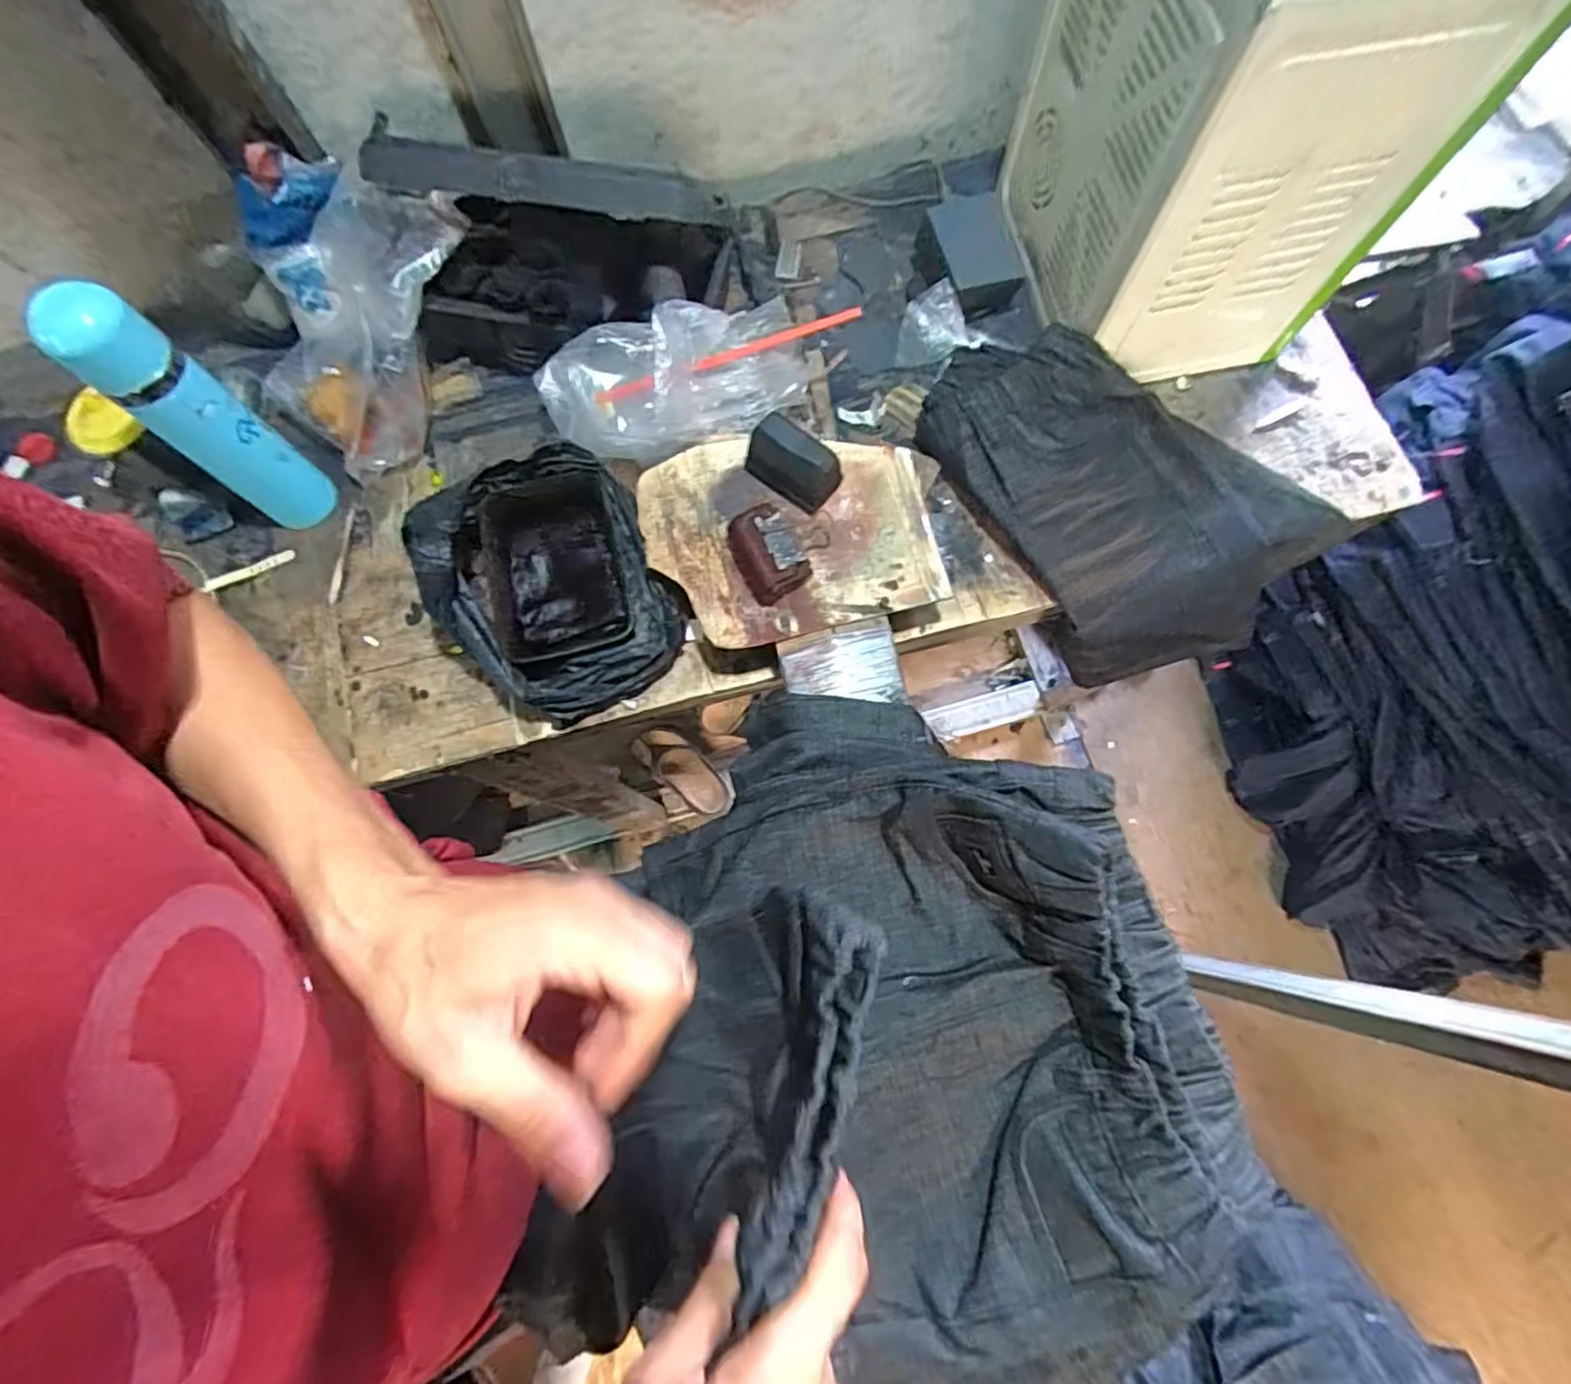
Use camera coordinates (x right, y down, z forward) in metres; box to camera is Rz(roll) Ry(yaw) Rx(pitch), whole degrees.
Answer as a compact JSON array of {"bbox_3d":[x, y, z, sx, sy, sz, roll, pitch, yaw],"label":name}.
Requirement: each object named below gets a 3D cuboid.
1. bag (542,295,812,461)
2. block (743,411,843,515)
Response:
[{"bbox_3d":[-0.103,-0.274,0.599,0.242,0.080,0.108,-6,75,0],"label":"bag"},{"bbox_3d":[0.007,-0.192,0.568,0.080,0.045,0.047,37,79,11],"label":"block"}]

